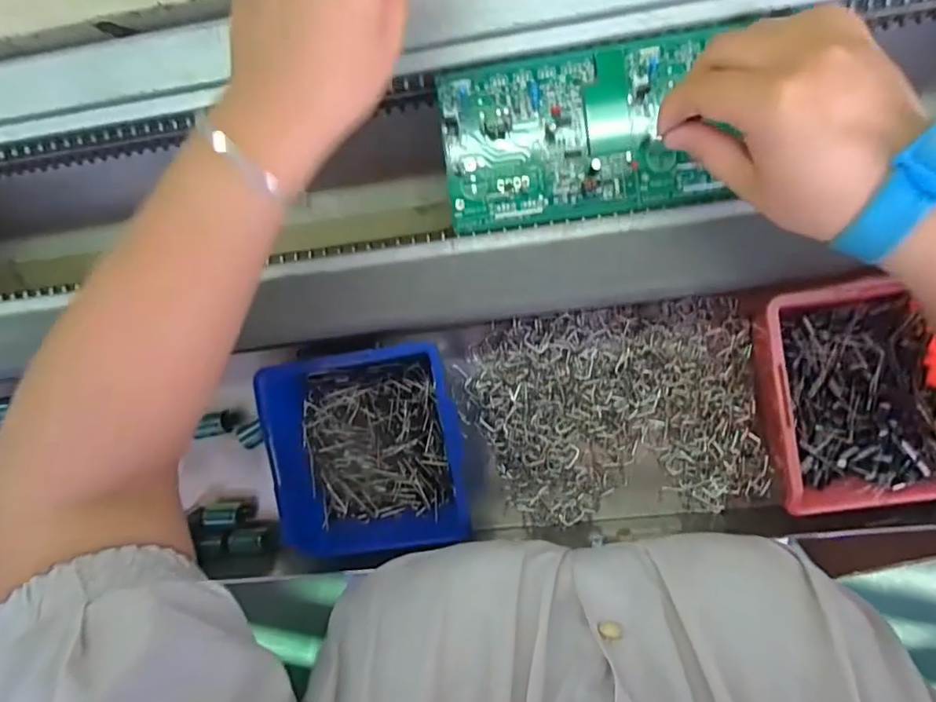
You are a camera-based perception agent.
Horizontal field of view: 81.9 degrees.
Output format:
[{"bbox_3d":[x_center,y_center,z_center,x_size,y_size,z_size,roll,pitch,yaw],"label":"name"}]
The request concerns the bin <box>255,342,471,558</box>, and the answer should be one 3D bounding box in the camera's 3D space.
[{"bbox_3d":[-0.064,0.072,0.356,0.120,0.058,0.141,-6,88,7],"label":"bin"}]

